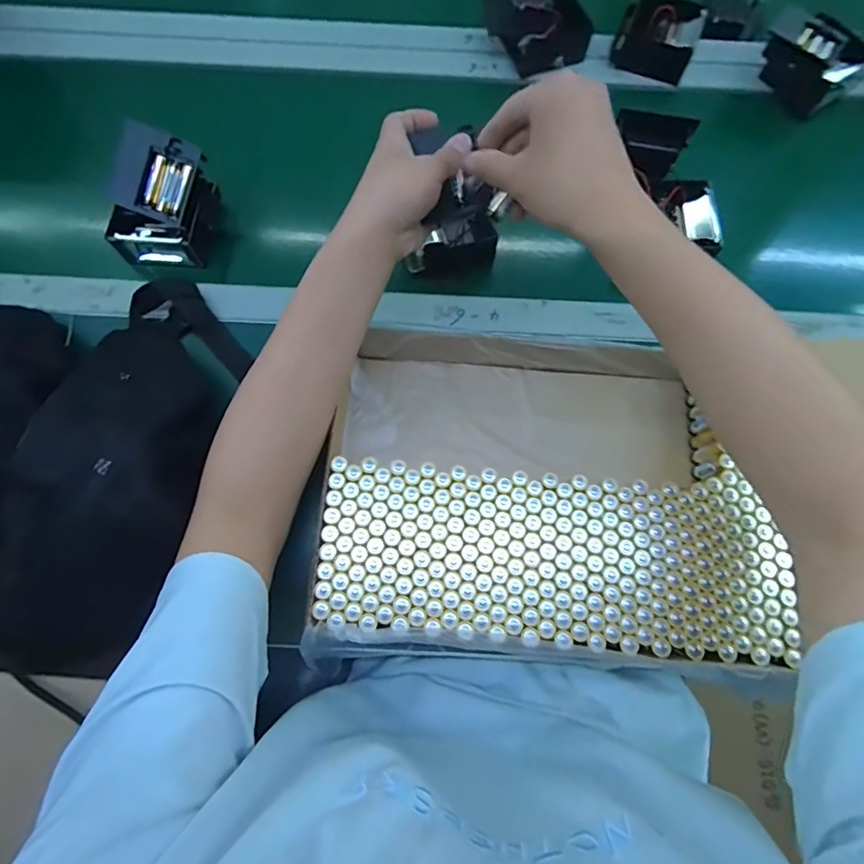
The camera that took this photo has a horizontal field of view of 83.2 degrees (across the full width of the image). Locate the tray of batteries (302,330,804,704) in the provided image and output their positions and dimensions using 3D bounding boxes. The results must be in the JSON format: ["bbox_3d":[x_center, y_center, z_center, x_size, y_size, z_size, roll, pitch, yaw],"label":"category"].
[{"bbox_3d":[0.094,0.050,0.415,0.374,0.051,0.276,3,74,-1],"label":"tray of batteries"}]

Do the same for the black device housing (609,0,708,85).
[{"bbox_3d":[0.273,-0.479,0.588,0.099,0.043,0.089,29,75,6],"label":"black device housing"}]

